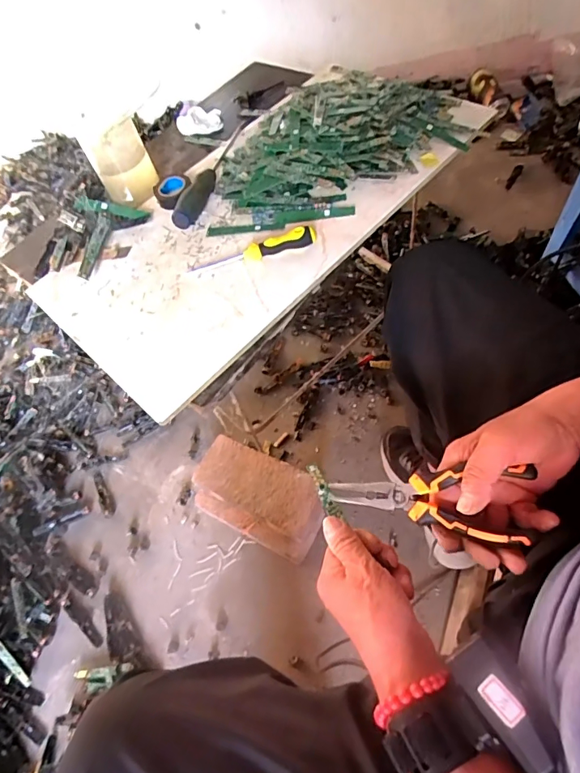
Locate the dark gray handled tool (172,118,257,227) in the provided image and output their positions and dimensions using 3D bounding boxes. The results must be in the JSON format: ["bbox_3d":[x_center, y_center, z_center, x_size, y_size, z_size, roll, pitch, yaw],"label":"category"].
[{"bbox_3d":[-0.101,-0.319,0.654,0.028,0.029,0.272,11,60,17],"label":"dark gray handled tool"}]

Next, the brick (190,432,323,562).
[{"bbox_3d":[-0.056,0.198,0.826,0.240,0.079,0.133,22,64,23],"label":"brick"}]

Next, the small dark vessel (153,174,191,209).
[{"bbox_3d":[-0.166,-0.272,0.638,0.050,0.022,0.052,9,60,17],"label":"small dark vessel"}]

